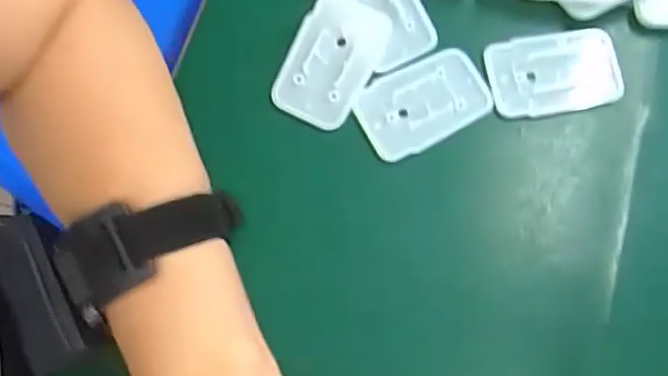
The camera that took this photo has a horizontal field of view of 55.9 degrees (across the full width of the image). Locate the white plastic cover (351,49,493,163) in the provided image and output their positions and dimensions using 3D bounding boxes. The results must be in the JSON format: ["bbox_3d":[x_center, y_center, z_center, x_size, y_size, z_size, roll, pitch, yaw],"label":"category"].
[{"bbox_3d":[0.047,-0.045,0.332,0.069,0.005,0.043,-26,76,-8],"label":"white plastic cover"}]

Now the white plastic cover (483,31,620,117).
[{"bbox_3d":[0.117,-0.061,0.335,0.069,0.004,0.044,-7,74,-3],"label":"white plastic cover"}]

